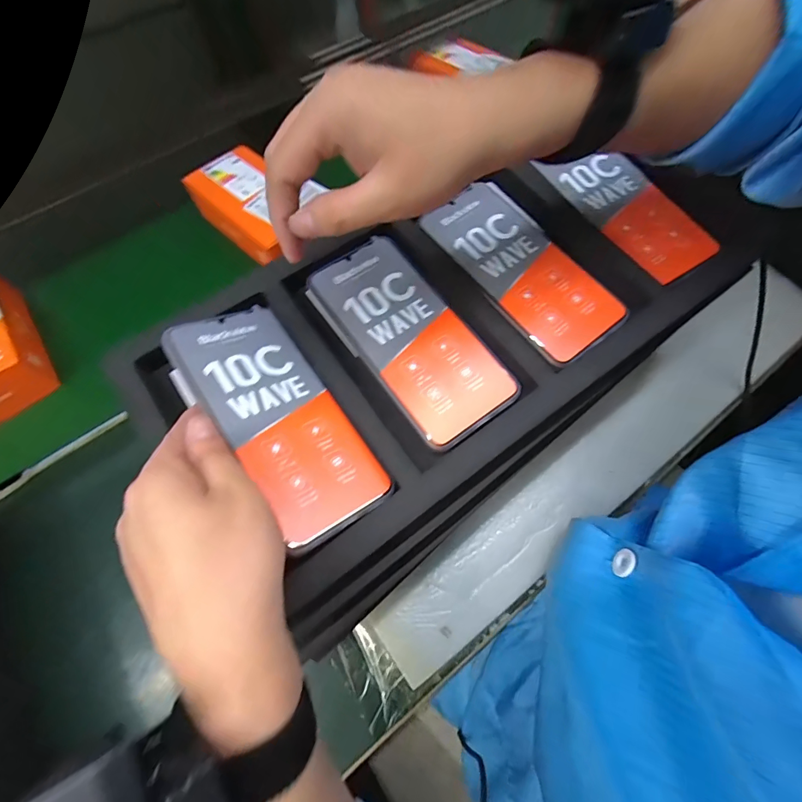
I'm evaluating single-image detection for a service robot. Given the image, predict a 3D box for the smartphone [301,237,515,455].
[{"bbox_3d":[0.006,-0.051,0.297,0.075,0.005,0.171,-34,72,-10],"label":"smartphone"}]

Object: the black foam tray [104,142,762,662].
[{"bbox_3d":[0.049,-0.080,0.294,0.439,0.048,0.230,-39,73,-11],"label":"black foam tray"}]

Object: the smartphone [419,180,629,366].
[{"bbox_3d":[0.098,-0.108,0.320,0.083,0.008,0.167,-35,72,-10],"label":"smartphone"}]

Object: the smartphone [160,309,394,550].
[{"bbox_3d":[-0.081,0.007,0.260,0.074,0.008,0.173,-29,71,-36],"label":"smartphone"}]

